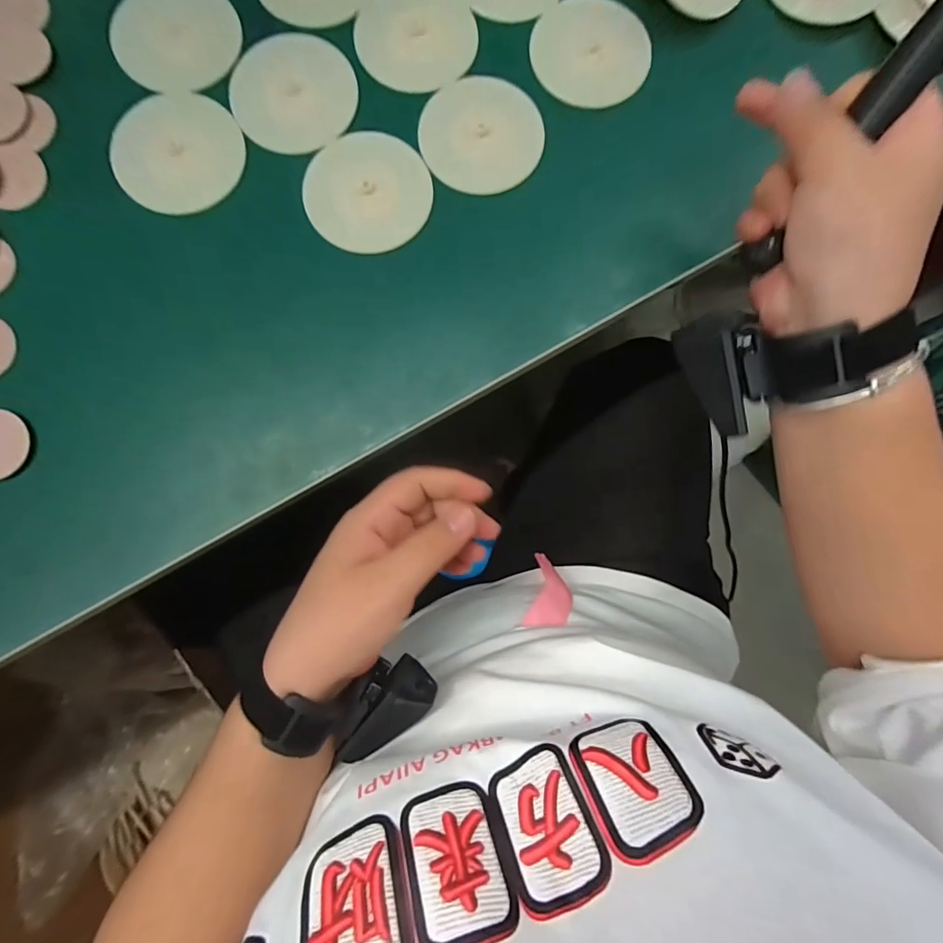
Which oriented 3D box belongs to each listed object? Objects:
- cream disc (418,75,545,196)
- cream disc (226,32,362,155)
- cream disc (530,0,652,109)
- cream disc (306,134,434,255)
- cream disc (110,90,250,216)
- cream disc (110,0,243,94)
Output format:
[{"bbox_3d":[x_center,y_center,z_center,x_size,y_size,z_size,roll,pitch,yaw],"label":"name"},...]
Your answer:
[{"bbox_3d":[0.007,-0.237,0.317,0.084,0.008,0.079,0,83,-2],"label":"cream disc"},{"bbox_3d":[-0.123,-0.263,0.309,0.082,0.005,0.090,0,83,-2],"label":"cream disc"},{"bbox_3d":[0.086,-0.303,0.325,0.083,0.004,0.083,0,83,-2],"label":"cream disc"},{"bbox_3d":[-0.071,-0.192,0.308,0.084,0.009,0.080,0,83,-2],"label":"cream disc"},{"bbox_3d":[-0.199,-0.215,0.304,0.083,0.005,0.084,0,85,-4],"label":"cream disc"},{"bbox_3d":[-0.205,-0.303,0.310,0.083,0.005,0.083,0,83,-2],"label":"cream disc"}]

